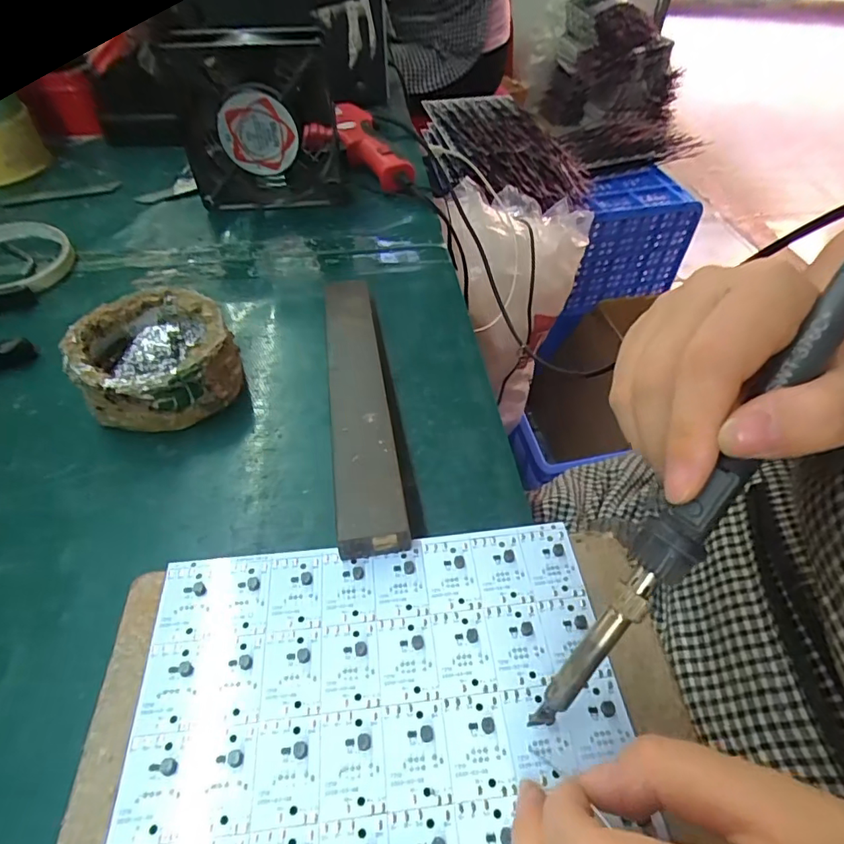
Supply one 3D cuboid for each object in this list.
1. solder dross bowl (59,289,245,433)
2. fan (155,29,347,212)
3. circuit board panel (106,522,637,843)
[{"bbox_3d":[-0.151,-0.037,0.298,0.081,0.039,0.082,0,49,0],"label":"solder dross bowl"},{"bbox_3d":[-0.130,-0.242,0.424,0.120,0.117,0.060,0,49,-1],"label":"fan"},{"bbox_3d":[-0.016,0.099,0.181,0.164,0.004,0.124,-5,49,-5],"label":"circuit board panel"}]

